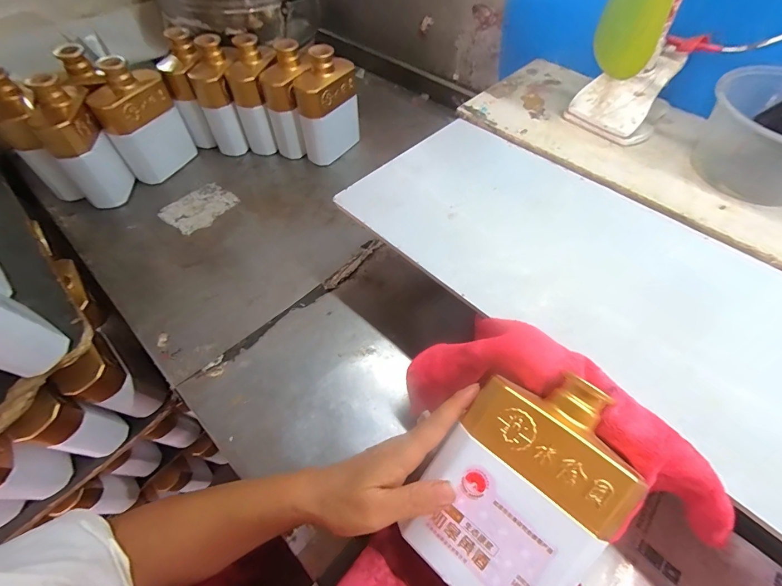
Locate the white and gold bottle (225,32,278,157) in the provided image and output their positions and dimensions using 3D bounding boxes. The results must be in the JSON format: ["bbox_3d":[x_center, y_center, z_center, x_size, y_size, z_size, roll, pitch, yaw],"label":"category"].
[{"bbox_3d":[-0.224,-0.326,0.599,0.058,0.180,0.069,10,55,7],"label":"white and gold bottle"}]

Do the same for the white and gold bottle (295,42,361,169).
[{"bbox_3d":[-0.104,-0.304,0.584,0.046,0.172,0.097,36,62,22],"label":"white and gold bottle"}]

